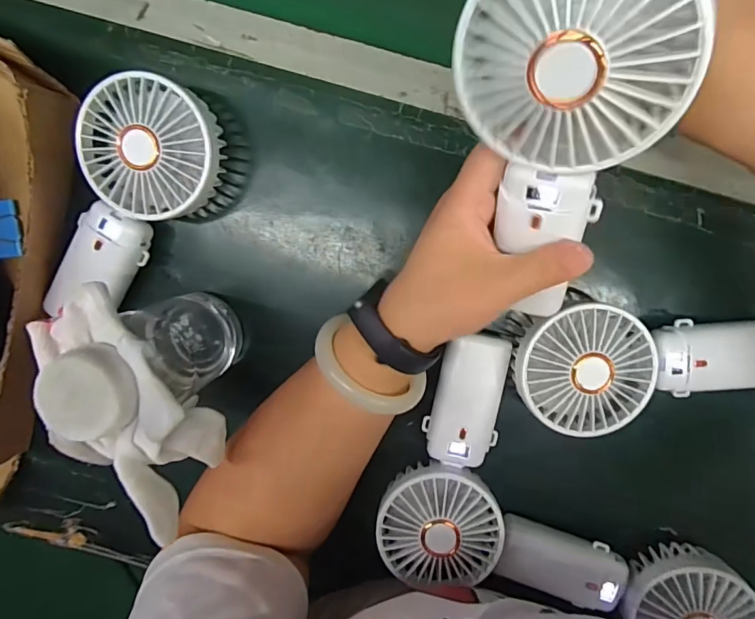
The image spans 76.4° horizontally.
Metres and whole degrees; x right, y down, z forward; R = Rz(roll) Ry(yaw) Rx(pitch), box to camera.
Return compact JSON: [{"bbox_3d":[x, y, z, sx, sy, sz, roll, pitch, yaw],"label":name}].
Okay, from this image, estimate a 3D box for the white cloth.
[{"bbox_3d":[-0.127,0.051,0.251,0.065,0.065,0.128,-22,96,7],"label":"white cloth"}]

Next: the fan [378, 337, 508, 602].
[{"bbox_3d":[0.046,0.109,0.335,0.082,0.031,0.174,3,98,4],"label":"fan"}]

